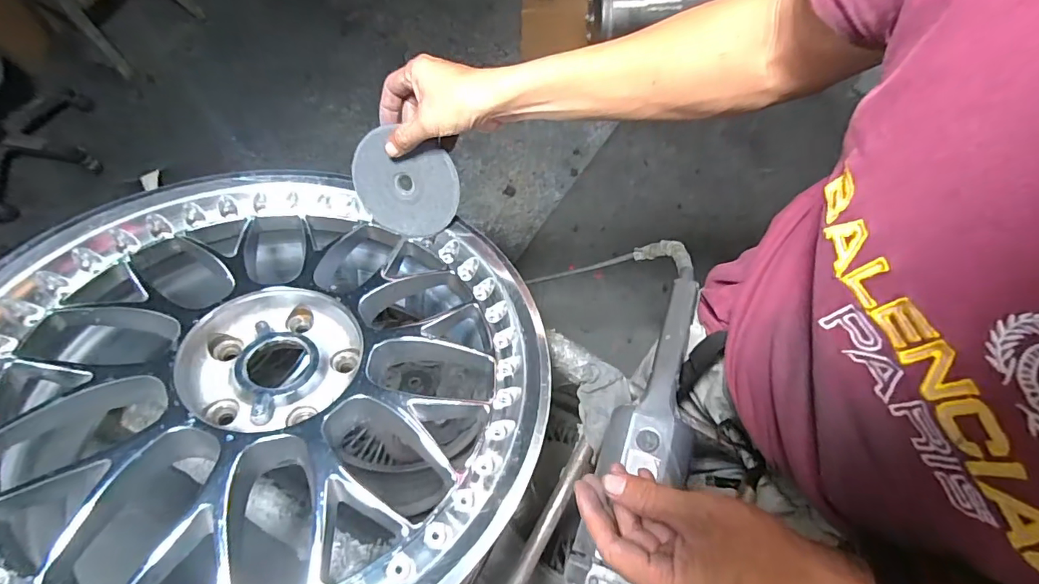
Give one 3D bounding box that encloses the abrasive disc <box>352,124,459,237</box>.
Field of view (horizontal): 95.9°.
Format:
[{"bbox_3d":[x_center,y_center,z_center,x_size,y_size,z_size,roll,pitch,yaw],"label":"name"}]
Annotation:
[{"bbox_3d":[-0.124,-0.114,0.504,0.117,0.109,0.008,17,31,3],"label":"abrasive disc"}]

